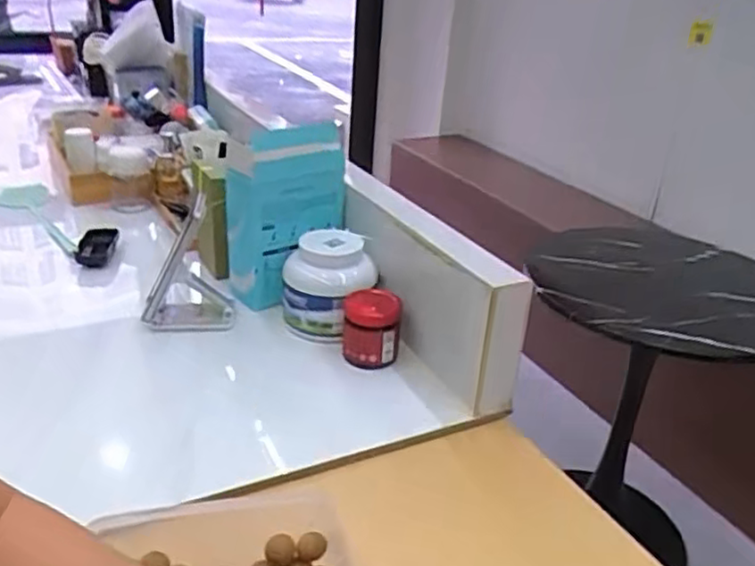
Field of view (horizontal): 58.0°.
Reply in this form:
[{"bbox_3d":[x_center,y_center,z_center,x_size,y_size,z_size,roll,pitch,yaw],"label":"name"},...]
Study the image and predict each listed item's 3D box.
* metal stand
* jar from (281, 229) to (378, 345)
[{"bbox_3d":[-0.241,-0.025,0.858,0.112,0.188,0.075,-3,28,-14],"label":"metal stand"},{"bbox_3d":[-0.064,0.007,0.873,0.114,0.124,0.101,4,27,-1],"label":"jar"}]

